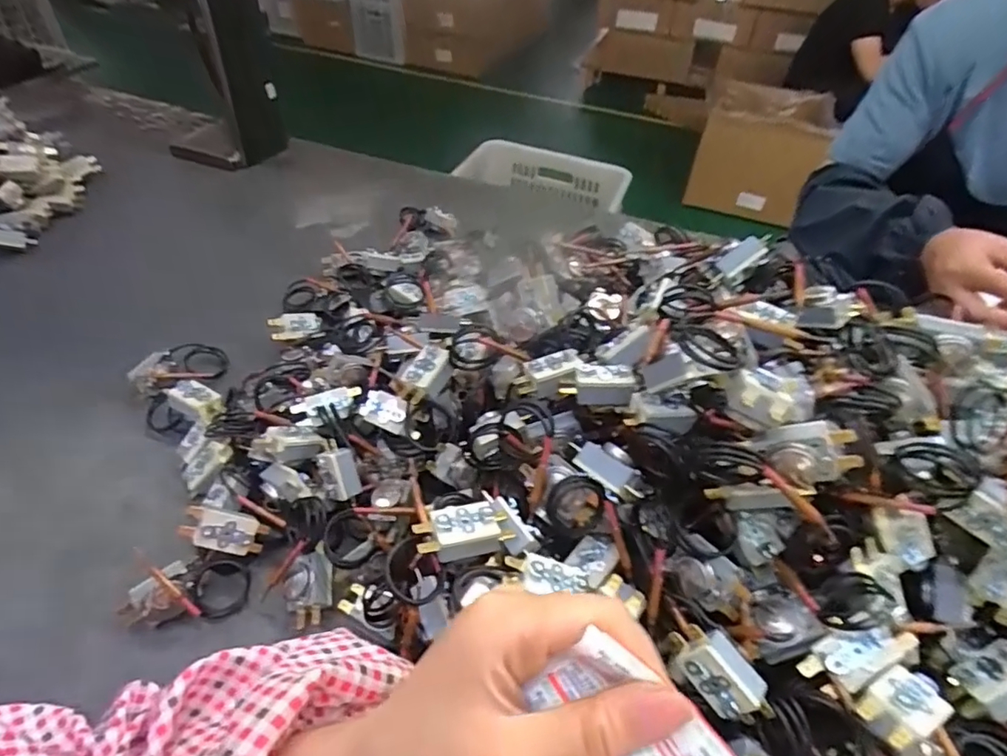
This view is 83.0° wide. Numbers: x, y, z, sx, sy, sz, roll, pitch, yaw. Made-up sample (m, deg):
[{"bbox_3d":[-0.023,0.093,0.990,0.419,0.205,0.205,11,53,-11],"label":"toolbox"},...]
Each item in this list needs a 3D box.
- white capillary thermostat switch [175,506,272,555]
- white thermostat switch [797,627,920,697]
[{"bbox_3d":[-0.210,0.115,0.431,0.017,0.059,0.029,14,78,59],"label":"white capillary thermostat switch"},{"bbox_3d":[0.197,0.155,0.314,0.060,0.014,0.026,-24,46,9],"label":"white thermostat switch"}]

